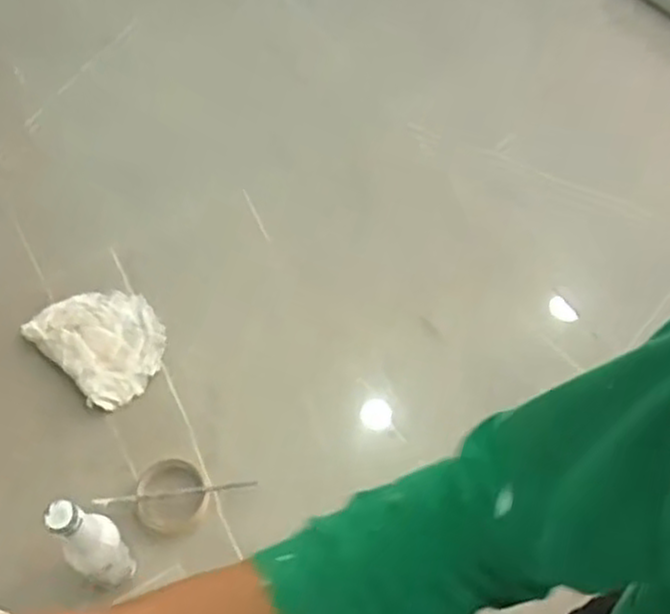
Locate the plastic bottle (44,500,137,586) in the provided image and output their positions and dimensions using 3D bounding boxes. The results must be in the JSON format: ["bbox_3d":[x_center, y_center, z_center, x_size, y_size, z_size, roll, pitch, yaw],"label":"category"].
[{"bbox_3d":[-0.241,0.241,0.768,0.045,0.180,0.050,35,65,20],"label":"plastic bottle"}]

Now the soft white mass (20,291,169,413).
[{"bbox_3d":[-0.301,0.043,1.002,0.144,0.043,0.174,-40,66,-21],"label":"soft white mass"}]

